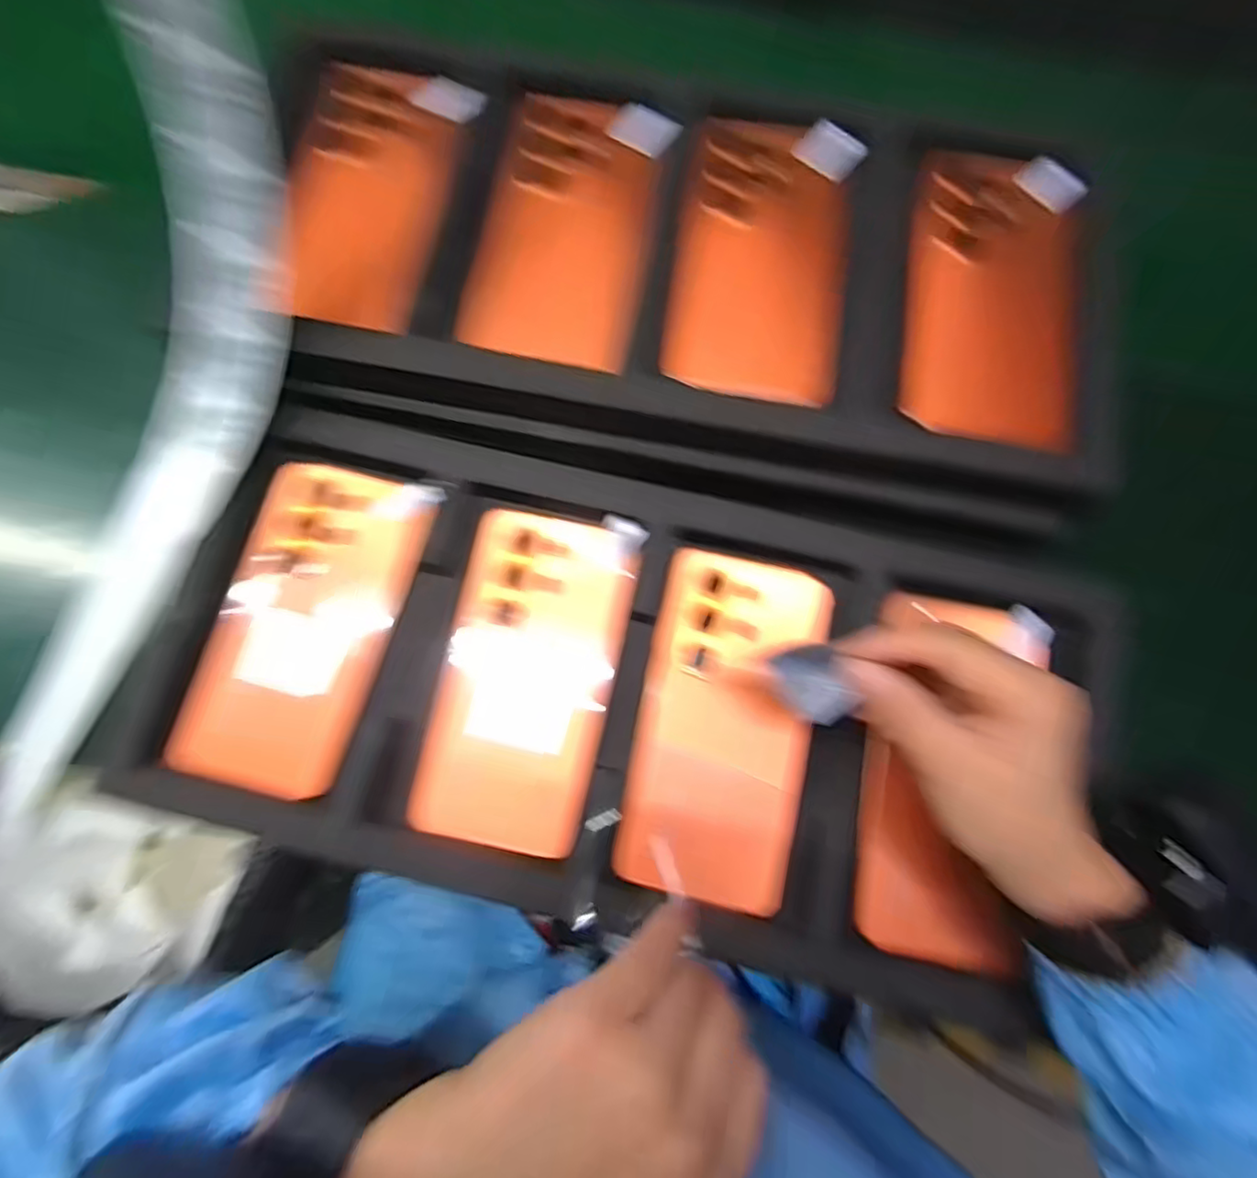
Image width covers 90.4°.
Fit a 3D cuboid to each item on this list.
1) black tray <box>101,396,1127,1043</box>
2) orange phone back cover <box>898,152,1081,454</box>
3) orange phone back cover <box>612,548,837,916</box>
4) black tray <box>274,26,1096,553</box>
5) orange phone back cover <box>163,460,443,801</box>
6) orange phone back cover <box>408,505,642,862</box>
[{"bbox_3d":[0.000,0.050,0.323,0.467,0.045,0.228,15,76,2],"label":"black tray"},{"bbox_3d":[0.195,-0.158,0.333,0.088,0.011,0.172,8,75,2],"label":"orange phone back cover"},{"bbox_3d":[0.050,0.066,0.317,0.086,0.010,0.167,13,76,4],"label":"orange phone back cover"},{"bbox_3d":[0.026,-0.176,0.354,0.463,0.050,0.231,10,76,3],"label":"black tray"},{"bbox_3d":[-0.171,0.017,0.329,0.087,0.011,0.169,16,76,4],"label":"orange phone back cover"},{"bbox_3d":[-0.052,0.044,0.324,0.086,0.008,0.168,12,76,1],"label":"orange phone back cover"}]

